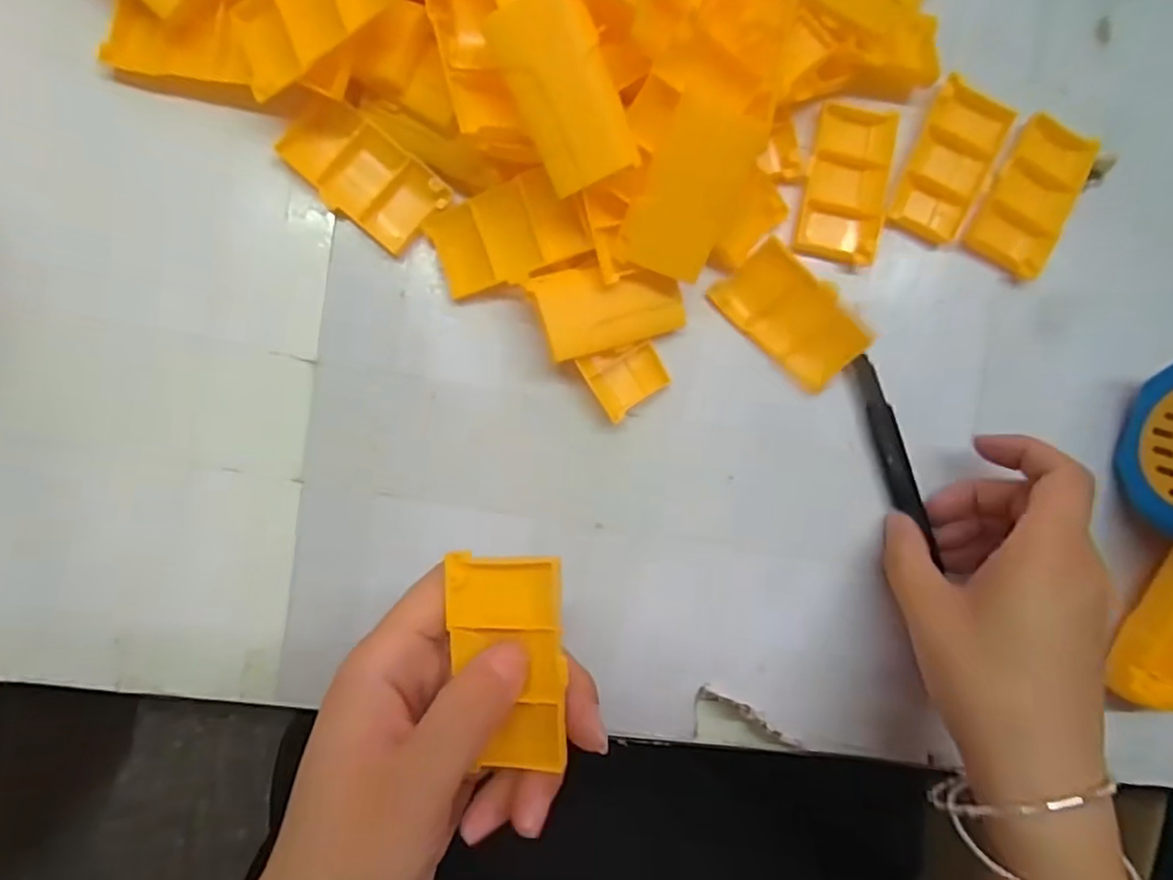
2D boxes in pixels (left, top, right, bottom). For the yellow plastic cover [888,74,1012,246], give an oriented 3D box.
[{"bbox_3d":[0.162,-0.122,0.289,0.035,0.011,0.063,22,90,-6],"label":"yellow plastic cover"}]

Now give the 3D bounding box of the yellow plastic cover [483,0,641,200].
[{"bbox_3d":[-0.007,-0.122,0.227,0.034,0.009,0.062,-23,113,2],"label":"yellow plastic cover"}]

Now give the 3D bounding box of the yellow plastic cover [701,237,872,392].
[{"bbox_3d":[0.089,-0.053,0.281,0.064,0.004,0.038,43,121,-4],"label":"yellow plastic cover"}]

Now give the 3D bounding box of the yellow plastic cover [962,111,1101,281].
[{"bbox_3d":[0.199,-0.109,0.293,0.034,0.013,0.066,27,90,-6],"label":"yellow plastic cover"}]

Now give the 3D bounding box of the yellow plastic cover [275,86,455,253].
[{"bbox_3d":[-0.092,-0.109,0.268,0.064,0.009,0.035,39,89,-6],"label":"yellow plastic cover"}]

